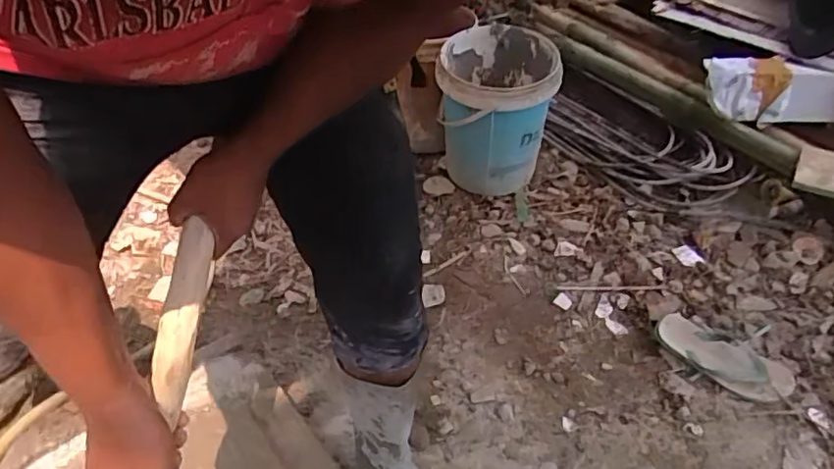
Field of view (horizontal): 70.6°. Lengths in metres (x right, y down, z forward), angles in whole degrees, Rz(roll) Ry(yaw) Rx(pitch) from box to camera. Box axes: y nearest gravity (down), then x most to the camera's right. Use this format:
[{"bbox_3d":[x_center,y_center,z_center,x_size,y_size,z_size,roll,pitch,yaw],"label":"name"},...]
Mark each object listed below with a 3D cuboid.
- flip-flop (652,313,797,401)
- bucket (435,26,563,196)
[{"bbox_3d":[0.626,0.246,1.215,0.121,0.030,0.257,-29,48,-30],"label":"flip-flop"},{"bbox_3d":[0.213,-0.334,1.606,0.275,0.343,0.329,-4,41,-6],"label":"bucket"}]

